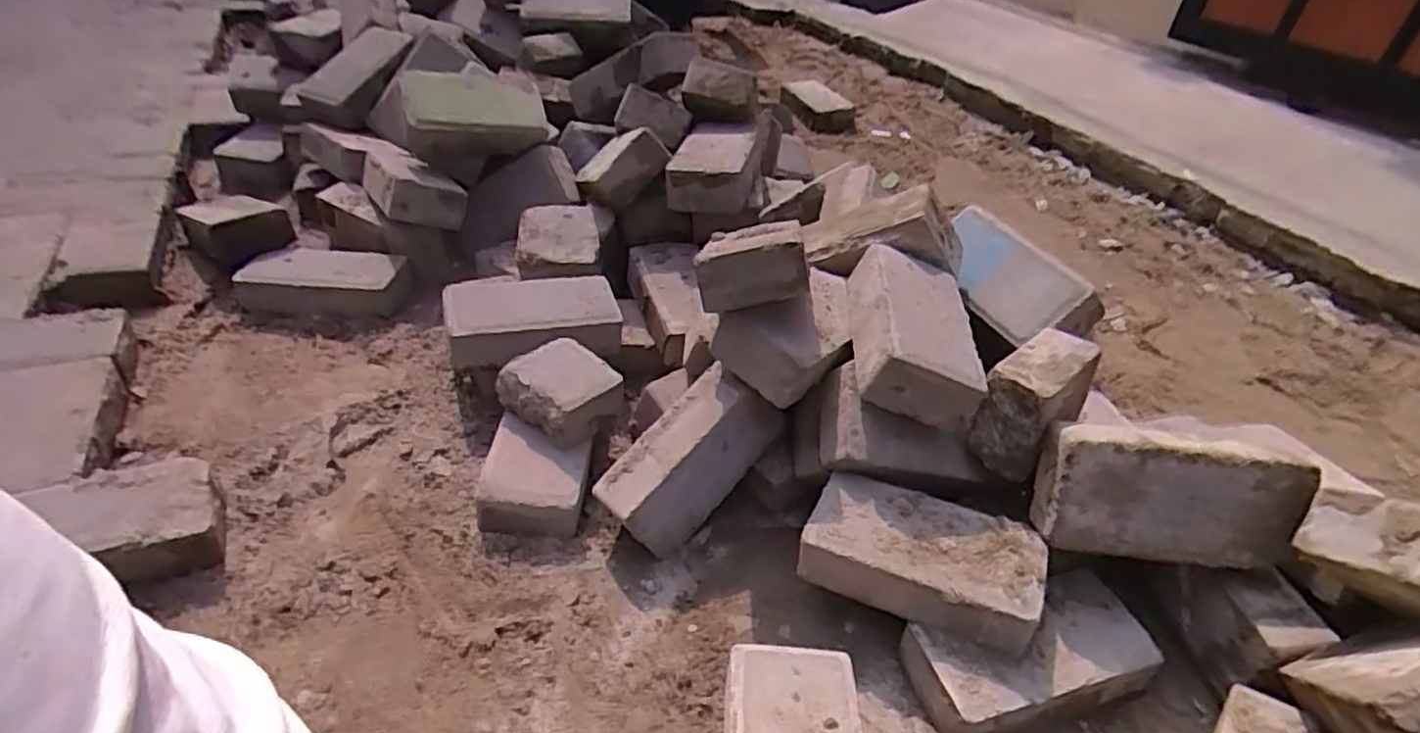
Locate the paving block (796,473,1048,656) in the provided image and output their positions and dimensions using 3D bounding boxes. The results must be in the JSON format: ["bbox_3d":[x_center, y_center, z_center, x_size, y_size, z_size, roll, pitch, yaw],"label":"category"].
[{"bbox_3d":[0.200,0.177,0.676,0.206,0.070,0.107,21,40,18],"label":"paving block"}]

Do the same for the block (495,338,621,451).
[{"bbox_3d":[-0.171,0.031,0.825,0.106,0.062,0.109,-28,49,-37],"label":"block"}]

